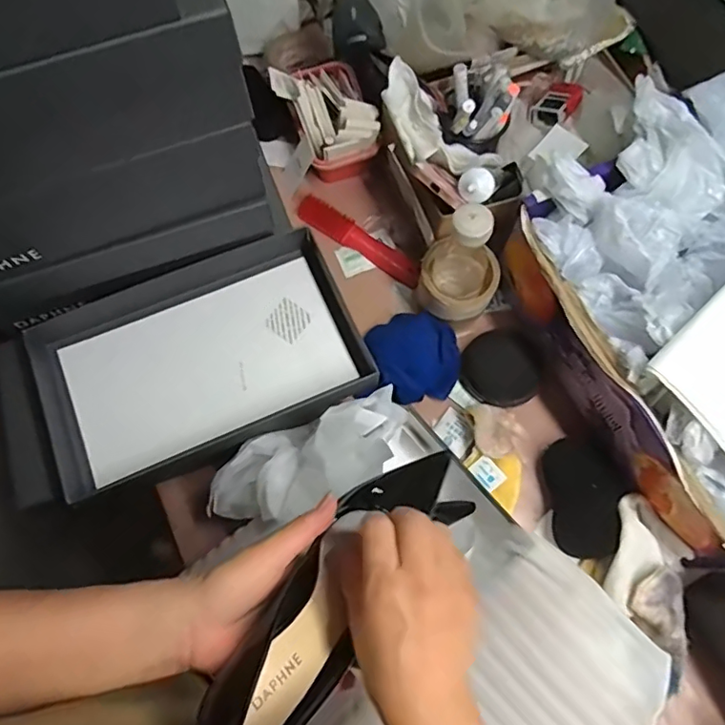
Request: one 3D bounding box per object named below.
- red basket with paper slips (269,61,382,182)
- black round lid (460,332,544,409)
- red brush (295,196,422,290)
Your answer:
[{"bbox_3d":[-0.040,-0.332,0.730,0.110,0.082,0.158,-23,72,-8],"label":"red basket with paper slips"},{"bbox_3d":[0.163,0.008,0.643,0.088,0.015,0.086,45,100,8],"label":"black round lid"},{"bbox_3d":[-0.003,-0.161,0.728,0.190,0.021,0.035,34,74,11],"label":"red brush"}]

